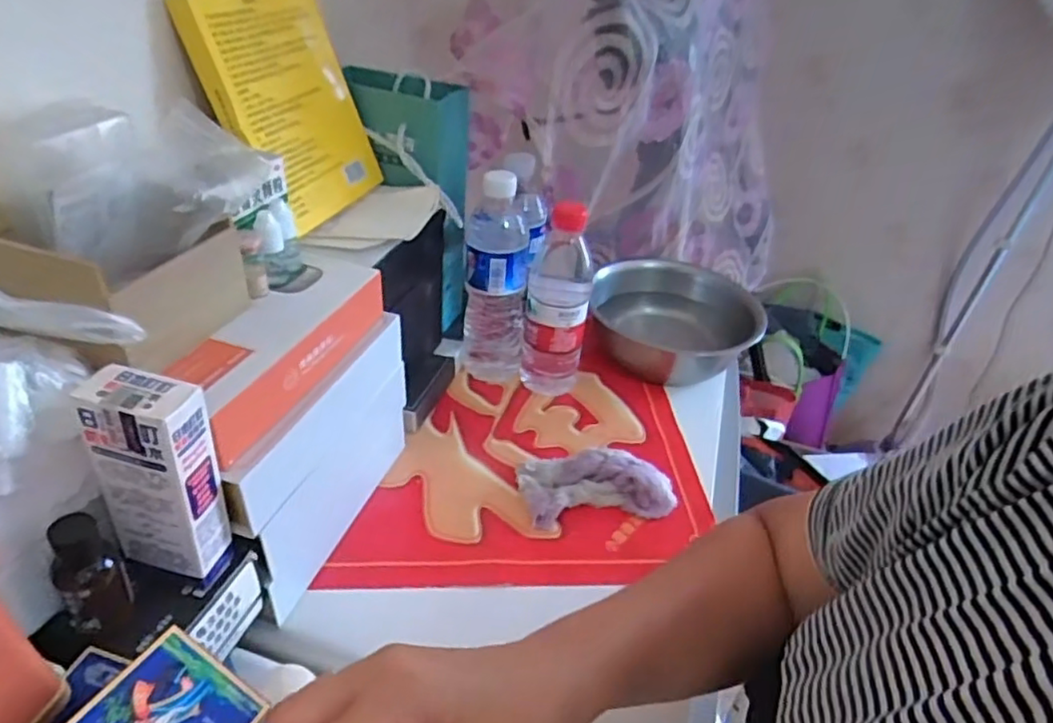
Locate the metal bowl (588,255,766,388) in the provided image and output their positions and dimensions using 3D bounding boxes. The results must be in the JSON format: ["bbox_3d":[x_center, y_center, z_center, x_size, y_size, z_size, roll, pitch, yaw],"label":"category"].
[{"bbox_3d":[0.176,-0.041,0.754,0.182,0.078,0.190,4,37,-3],"label":"metal bowl"}]

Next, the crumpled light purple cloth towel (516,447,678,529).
[{"bbox_3d":[0.064,0.108,0.574,0.135,0.029,0.073,-3,38,-11],"label":"crumpled light purple cloth towel"}]

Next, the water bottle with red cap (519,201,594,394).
[{"bbox_3d":[0.033,-0.064,0.656,0.067,0.207,0.077,9,37,5],"label":"water bottle with red cap"}]

